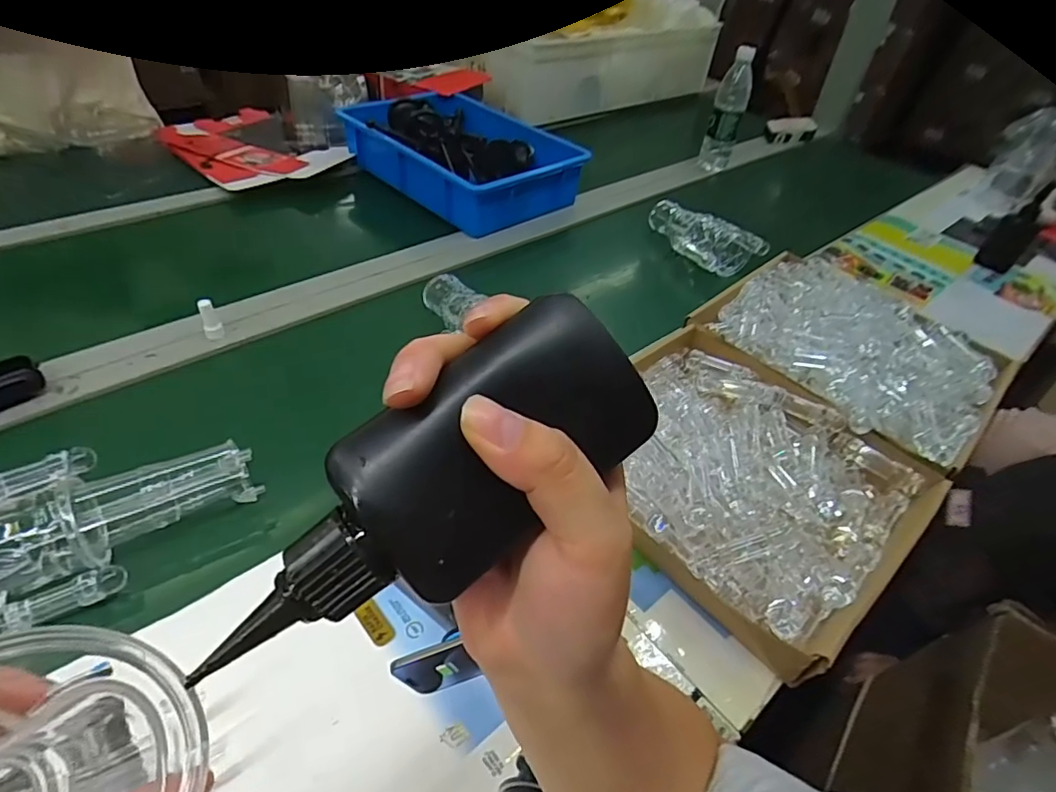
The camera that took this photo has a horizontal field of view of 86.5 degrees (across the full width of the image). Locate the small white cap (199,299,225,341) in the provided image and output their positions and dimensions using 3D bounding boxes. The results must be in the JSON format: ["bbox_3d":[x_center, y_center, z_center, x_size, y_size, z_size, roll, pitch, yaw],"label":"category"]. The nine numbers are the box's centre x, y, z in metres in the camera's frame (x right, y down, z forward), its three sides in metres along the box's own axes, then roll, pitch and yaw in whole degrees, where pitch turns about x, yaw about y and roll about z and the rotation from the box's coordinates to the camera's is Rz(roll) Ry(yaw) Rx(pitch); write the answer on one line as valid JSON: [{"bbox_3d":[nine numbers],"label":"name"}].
[{"bbox_3d":[-0.377,-0.092,0.666,0.021,0.048,0.018,-19,49,-25],"label":"small white cap"}]

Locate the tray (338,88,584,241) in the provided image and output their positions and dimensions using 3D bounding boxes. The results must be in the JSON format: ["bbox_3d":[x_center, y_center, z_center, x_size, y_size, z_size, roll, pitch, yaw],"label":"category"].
[{"bbox_3d":[-0.118,-0.451,1.044,0.287,0.090,0.403,-28,53,-32],"label":"tray"}]

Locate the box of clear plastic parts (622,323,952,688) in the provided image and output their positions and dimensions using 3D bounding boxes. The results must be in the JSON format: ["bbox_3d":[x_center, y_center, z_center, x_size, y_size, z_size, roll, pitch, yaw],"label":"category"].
[{"bbox_3d":[0.204,0.059,0.551,0.297,0.058,0.309,-28,53,-32],"label":"box of clear plastic parts"}]

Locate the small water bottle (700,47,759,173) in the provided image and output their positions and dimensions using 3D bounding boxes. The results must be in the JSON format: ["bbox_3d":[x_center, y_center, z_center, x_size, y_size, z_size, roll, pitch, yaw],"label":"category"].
[{"bbox_3d":[0.429,-0.607,1.208,0.067,0.227,0.055,17,44,10],"label":"small water bottle"}]

